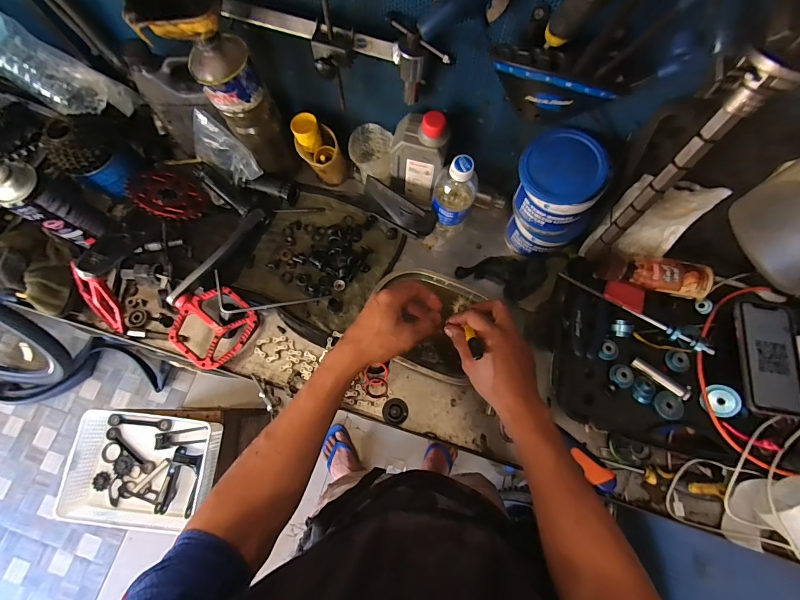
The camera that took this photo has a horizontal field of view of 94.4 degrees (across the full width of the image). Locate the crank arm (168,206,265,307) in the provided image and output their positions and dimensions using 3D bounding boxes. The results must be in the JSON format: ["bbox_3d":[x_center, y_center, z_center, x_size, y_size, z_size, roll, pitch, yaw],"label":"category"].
[{"bbox_3d":[-0.284,-0.073,0.583,0.021,0.041,0.196,31,77,8],"label":"crank arm"}]

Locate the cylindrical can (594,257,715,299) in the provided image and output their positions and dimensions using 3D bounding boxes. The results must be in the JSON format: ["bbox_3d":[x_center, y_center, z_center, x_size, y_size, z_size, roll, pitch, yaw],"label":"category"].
[{"bbox_3d":[0.367,-0.036,0.536,0.146,0.045,0.049,11,75,3],"label":"cylindrical can"}]

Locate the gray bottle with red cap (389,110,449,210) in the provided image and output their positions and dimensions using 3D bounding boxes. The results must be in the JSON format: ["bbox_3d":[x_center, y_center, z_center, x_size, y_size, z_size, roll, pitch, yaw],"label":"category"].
[{"bbox_3d":[0.027,-0.213,0.563,0.083,0.166,0.053,20,76,5],"label":"gray bottle with red cap"}]

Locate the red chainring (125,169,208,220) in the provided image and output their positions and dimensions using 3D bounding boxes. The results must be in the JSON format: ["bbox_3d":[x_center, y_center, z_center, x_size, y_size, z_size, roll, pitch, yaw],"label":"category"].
[{"bbox_3d":[-0.388,-0.175,0.618,0.118,0.011,0.099,33,46,-3],"label":"red chainring"}]

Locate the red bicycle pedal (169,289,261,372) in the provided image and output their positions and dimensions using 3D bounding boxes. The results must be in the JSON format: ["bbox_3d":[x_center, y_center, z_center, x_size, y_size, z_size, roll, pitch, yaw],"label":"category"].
[{"bbox_3d":[-0.287,0.036,0.562,0.112,0.017,0.113,43,75,-5],"label":"red bicycle pedal"}]

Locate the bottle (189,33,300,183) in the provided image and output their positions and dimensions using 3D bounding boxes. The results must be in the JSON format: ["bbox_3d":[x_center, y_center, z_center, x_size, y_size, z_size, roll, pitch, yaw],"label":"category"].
[{"bbox_3d":[-0.216,-0.263,0.547,0.077,0.241,0.065,-32,77,-8],"label":"bottle"}]

